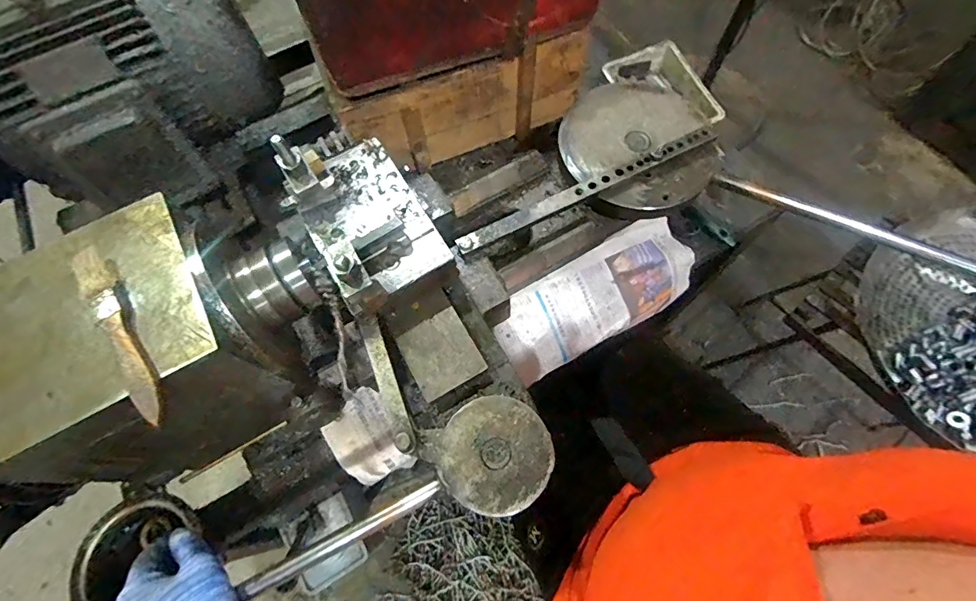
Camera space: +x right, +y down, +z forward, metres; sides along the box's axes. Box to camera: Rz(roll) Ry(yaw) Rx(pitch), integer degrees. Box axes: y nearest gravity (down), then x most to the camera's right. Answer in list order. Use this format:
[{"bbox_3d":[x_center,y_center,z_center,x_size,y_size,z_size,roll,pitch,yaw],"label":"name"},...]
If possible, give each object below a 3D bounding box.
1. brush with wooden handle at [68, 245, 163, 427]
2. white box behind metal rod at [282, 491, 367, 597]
[{"bbox_3d":[-0.255,0.022,0.312,0.019,0.013,0.150,-35,70,-11],"label":"brush with wooden handle"},{"bbox_3d":[-0.211,0.310,0.576,0.086,0.022,0.093,-28,68,-8],"label":"white box behind metal rod"}]

